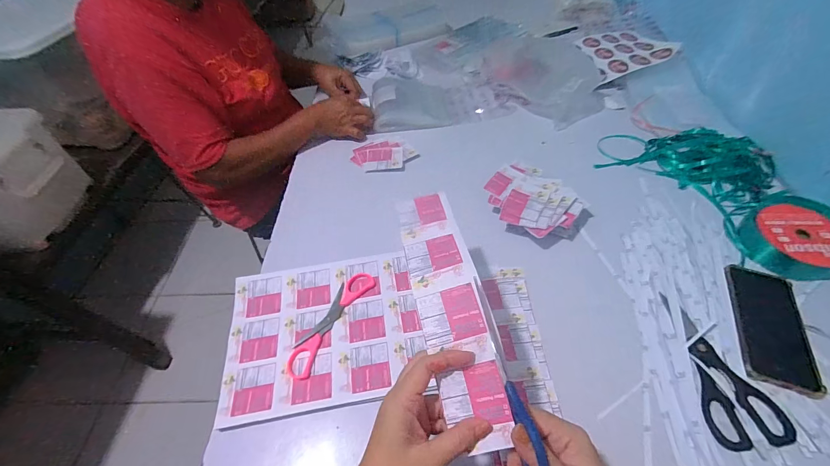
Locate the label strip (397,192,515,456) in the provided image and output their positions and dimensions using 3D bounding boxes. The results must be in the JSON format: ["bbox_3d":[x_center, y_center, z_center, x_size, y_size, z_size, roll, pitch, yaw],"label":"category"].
[{"bbox_3d":[0.034,0.064,0.364,0.067,0.046,0.278,-12,55,-3],"label":"label strip"}]

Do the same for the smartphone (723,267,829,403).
[{"bbox_3d":[0.469,0.117,0.460,0.083,0.009,0.176,14,56,18],"label":"smartphone"}]

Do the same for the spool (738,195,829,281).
[{"bbox_3d":[0.574,0.004,0.521,0.128,0.045,0.131,-4,52,5],"label":"spool"}]

